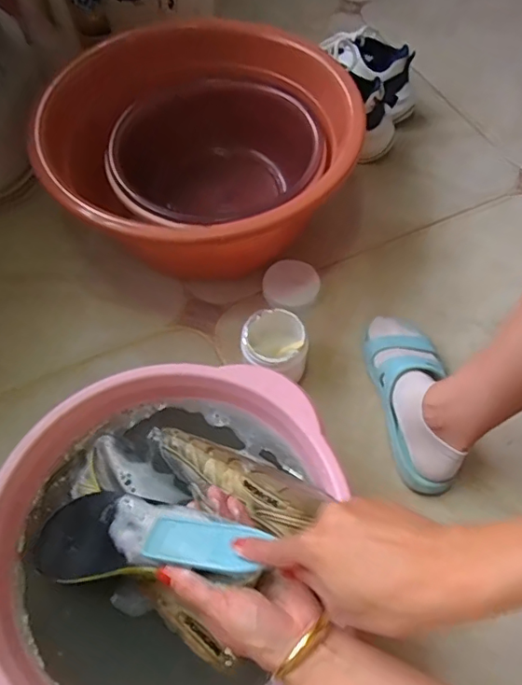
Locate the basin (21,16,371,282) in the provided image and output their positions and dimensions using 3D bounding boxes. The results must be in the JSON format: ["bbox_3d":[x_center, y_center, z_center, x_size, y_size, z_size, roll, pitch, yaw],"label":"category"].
[{"bbox_3d":[-0.111,-0.293,0.843,0.417,0.181,0.430,0,60,0],"label":"basin"}]

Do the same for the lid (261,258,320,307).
[{"bbox_3d":[0.046,-0.091,0.808,0.080,0.011,0.077,2,70,-6],"label":"lid"}]

